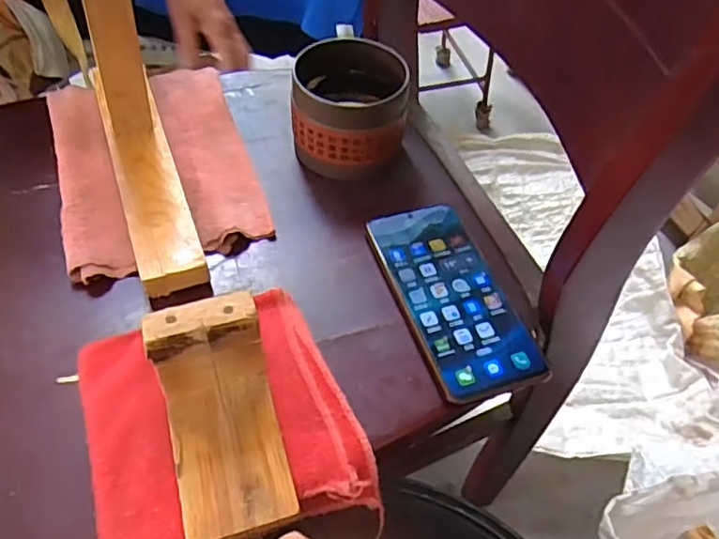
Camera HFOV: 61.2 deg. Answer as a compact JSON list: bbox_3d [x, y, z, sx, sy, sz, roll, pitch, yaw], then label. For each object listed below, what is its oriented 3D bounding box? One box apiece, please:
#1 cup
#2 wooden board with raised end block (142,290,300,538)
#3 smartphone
[{"bbox_3d":[-0.008,-0.130,0.513,0.092,0.082,0.088,2,52,-3],"label":"cup"},{"bbox_3d":[-0.074,0.078,0.327,0.059,0.066,0.106,-12,54,-13],"label":"wooden board with raised end block"},{"bbox_3d":[0.066,0.017,0.442,0.077,0.008,0.162,-15,55,-15],"label":"smartphone"}]

